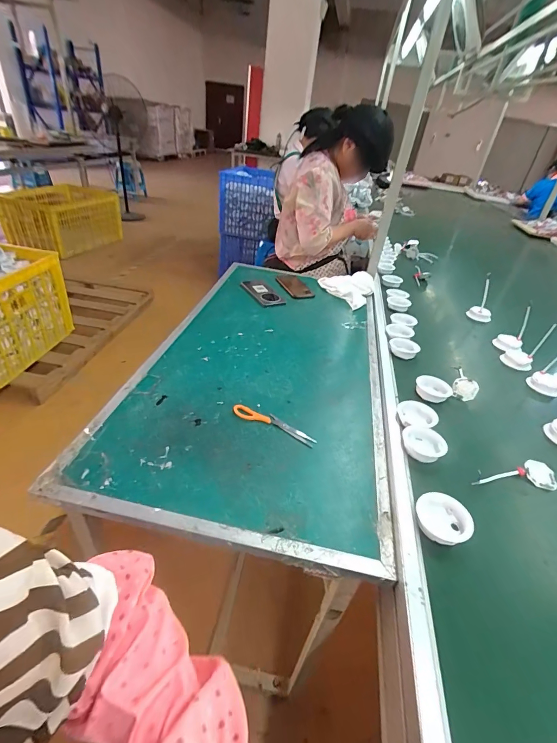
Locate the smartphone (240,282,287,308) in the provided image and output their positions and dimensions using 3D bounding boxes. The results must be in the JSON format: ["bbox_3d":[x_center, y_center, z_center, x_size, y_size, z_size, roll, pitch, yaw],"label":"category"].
[{"bbox_3d":[-0.047,-0.242,1.092,0.082,0.011,0.186,-15,41,-27],"label":"smartphone"}]

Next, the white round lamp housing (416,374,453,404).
[{"bbox_3d":[0.323,0.040,0.742,0.072,0.032,0.059,24,39,22],"label":"white round lamp housing"}]

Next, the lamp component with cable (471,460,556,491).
[{"bbox_3d":[0.382,0.171,0.580,0.161,0.025,0.044,1,36,-8],"label":"lamp component with cable"}]

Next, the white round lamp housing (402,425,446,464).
[{"bbox_3d":[0.248,0.126,0.613,0.068,0.037,0.064,4,36,-3],"label":"white round lamp housing"}]

